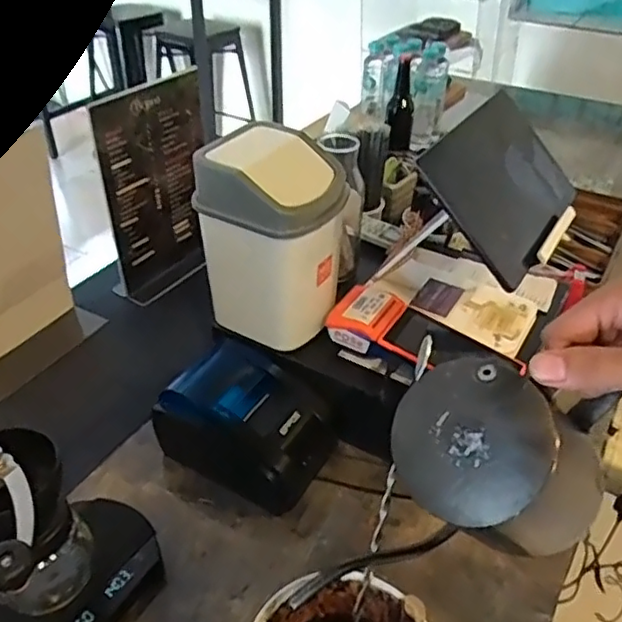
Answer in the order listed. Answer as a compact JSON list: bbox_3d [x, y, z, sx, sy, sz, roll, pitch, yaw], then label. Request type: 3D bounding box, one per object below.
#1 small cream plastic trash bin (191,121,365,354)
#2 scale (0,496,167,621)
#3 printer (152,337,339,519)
[{"bbox_3d":[-0.035,-0.081,0.712,0.138,0.214,0.129,18,41,22],"label":"small cream plastic trash bin"},{"bbox_3d":[-0.229,0.265,0.597,0.112,0.047,0.182,20,42,24],"label":"scale"},{"bbox_3d":[-0.069,0.128,0.720,0.180,0.113,0.130,19,42,23],"label":"printer"}]

